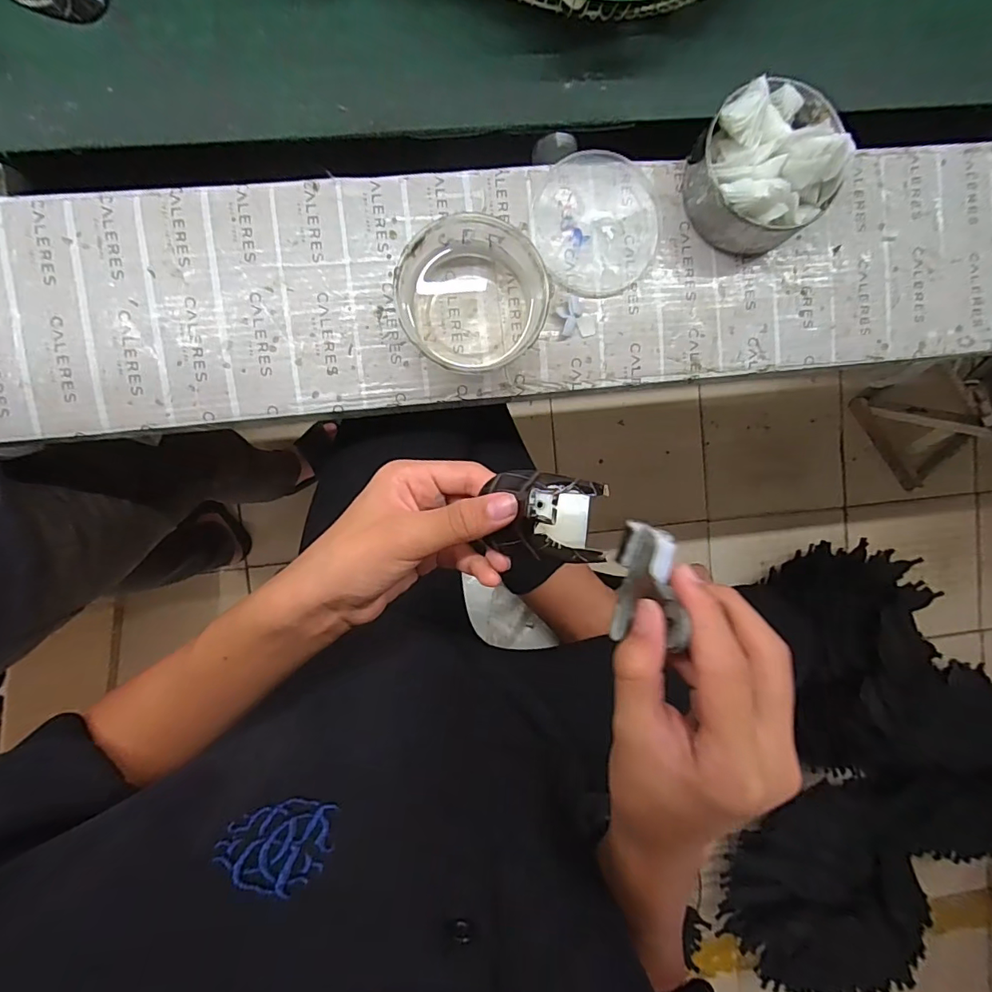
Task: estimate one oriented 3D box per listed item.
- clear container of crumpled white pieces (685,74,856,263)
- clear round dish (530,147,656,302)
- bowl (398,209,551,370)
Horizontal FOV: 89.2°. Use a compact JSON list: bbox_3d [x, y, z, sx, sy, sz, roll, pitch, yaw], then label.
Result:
[{"bbox_3d":[0.228,-0.276,0.422,0.120,0.089,0.114,0,94,-5],"label":"clear container of crumpled white pieces"},{"bbox_3d":[0.089,-0.243,0.451,0.109,0.012,0.121,5,93,-6],"label":"clear round dish"},{"bbox_3d":[-0.020,-0.160,0.411,0.109,0.060,0.106,0,94,-5],"label":"bowl"}]

